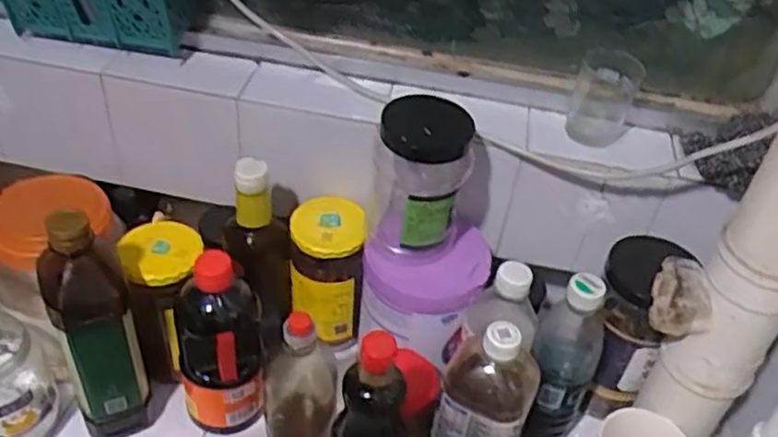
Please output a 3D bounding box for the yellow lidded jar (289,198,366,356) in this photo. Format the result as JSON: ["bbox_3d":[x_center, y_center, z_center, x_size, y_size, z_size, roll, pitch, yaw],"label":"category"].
[{"bbox_3d":[-0.069,0.063,0.787,0.076,0.160,0.072,1,41,-7],"label":"yellow lidded jar"}]

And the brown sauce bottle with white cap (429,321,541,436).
[{"bbox_3d":[0.090,0.176,0.670,0.083,0.209,0.084,19,42,14],"label":"brown sauce bottle with white cap"}]

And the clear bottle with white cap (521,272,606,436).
[{"bbox_3d":[0.176,0.141,0.718,0.071,0.224,0.066,24,43,19],"label":"clear bottle with white cap"}]

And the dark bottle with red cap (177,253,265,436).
[{"bbox_3d":[-0.165,0.126,0.702,0.076,0.208,0.064,-3,41,-11],"label":"dark bottle with red cap"}]

